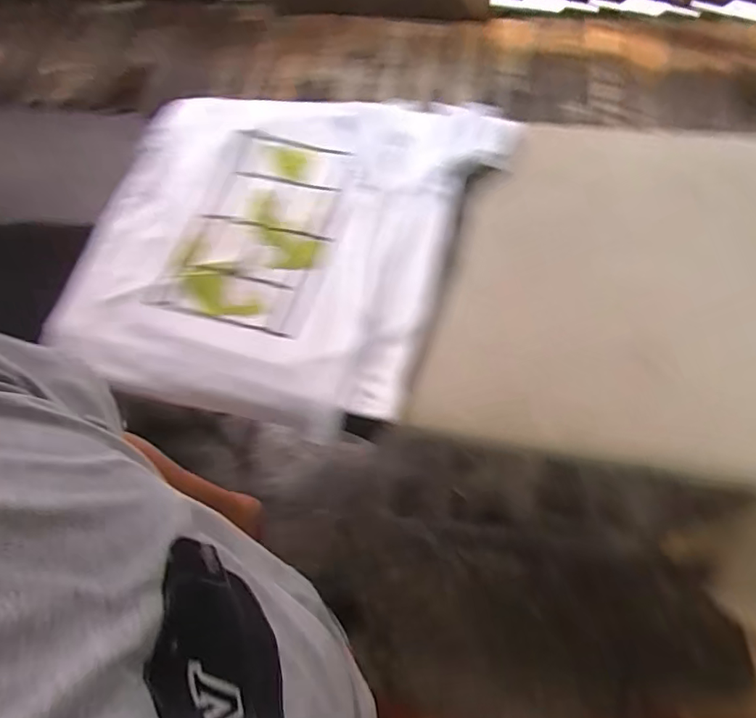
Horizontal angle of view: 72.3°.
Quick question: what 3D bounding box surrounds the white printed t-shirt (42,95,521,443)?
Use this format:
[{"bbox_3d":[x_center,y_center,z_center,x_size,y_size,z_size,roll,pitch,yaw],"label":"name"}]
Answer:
[{"bbox_3d":[-0.145,-0.209,0.845,0.645,0.037,0.633,9,65,8],"label":"white printed t-shirt"}]

